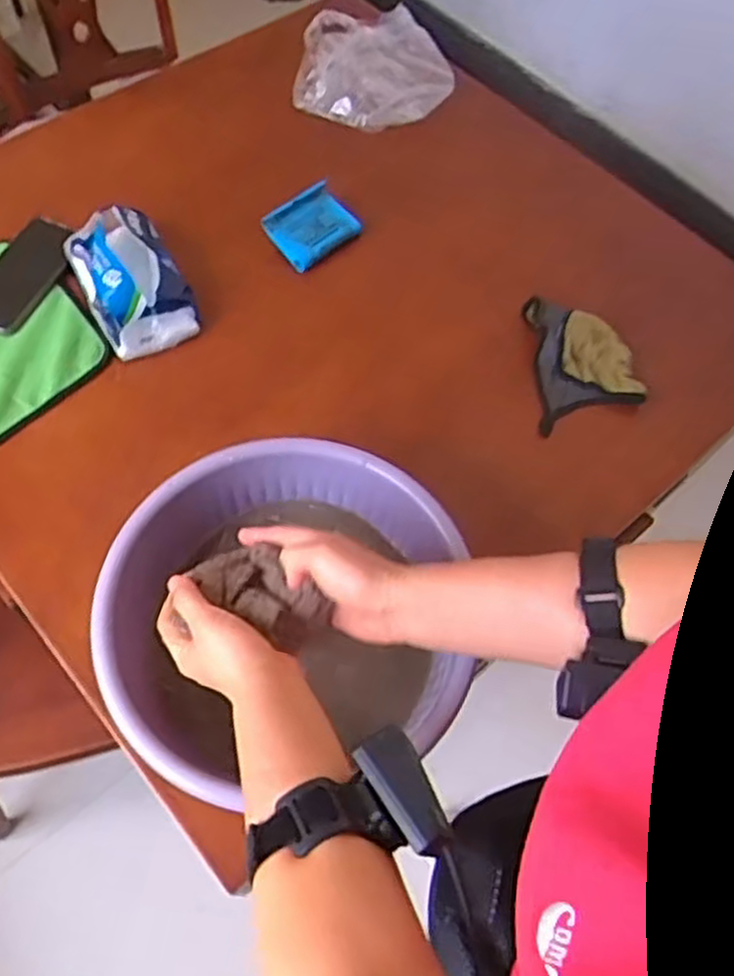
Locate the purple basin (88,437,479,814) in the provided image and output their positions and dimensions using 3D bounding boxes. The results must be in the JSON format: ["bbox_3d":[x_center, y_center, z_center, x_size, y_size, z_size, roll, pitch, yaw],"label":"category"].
[{"bbox_3d":[-0.066,0.104,0.640,0.285,0.105,0.270,2,61,-3],"label":"purple basin"}]

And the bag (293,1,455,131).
[{"bbox_3d":[0.011,-0.595,1.053,0.206,0.035,0.265,4,61,-1],"label":"bag"}]

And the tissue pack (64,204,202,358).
[{"bbox_3d":[-0.255,-0.231,0.831,0.100,0.059,0.167,-25,66,-16],"label":"tissue pack"}]

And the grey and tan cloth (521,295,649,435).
[{"bbox_3d":[0.237,-0.139,0.845,0.112,0.023,0.154,-3,62,-5],"label":"grey and tan cloth"}]

